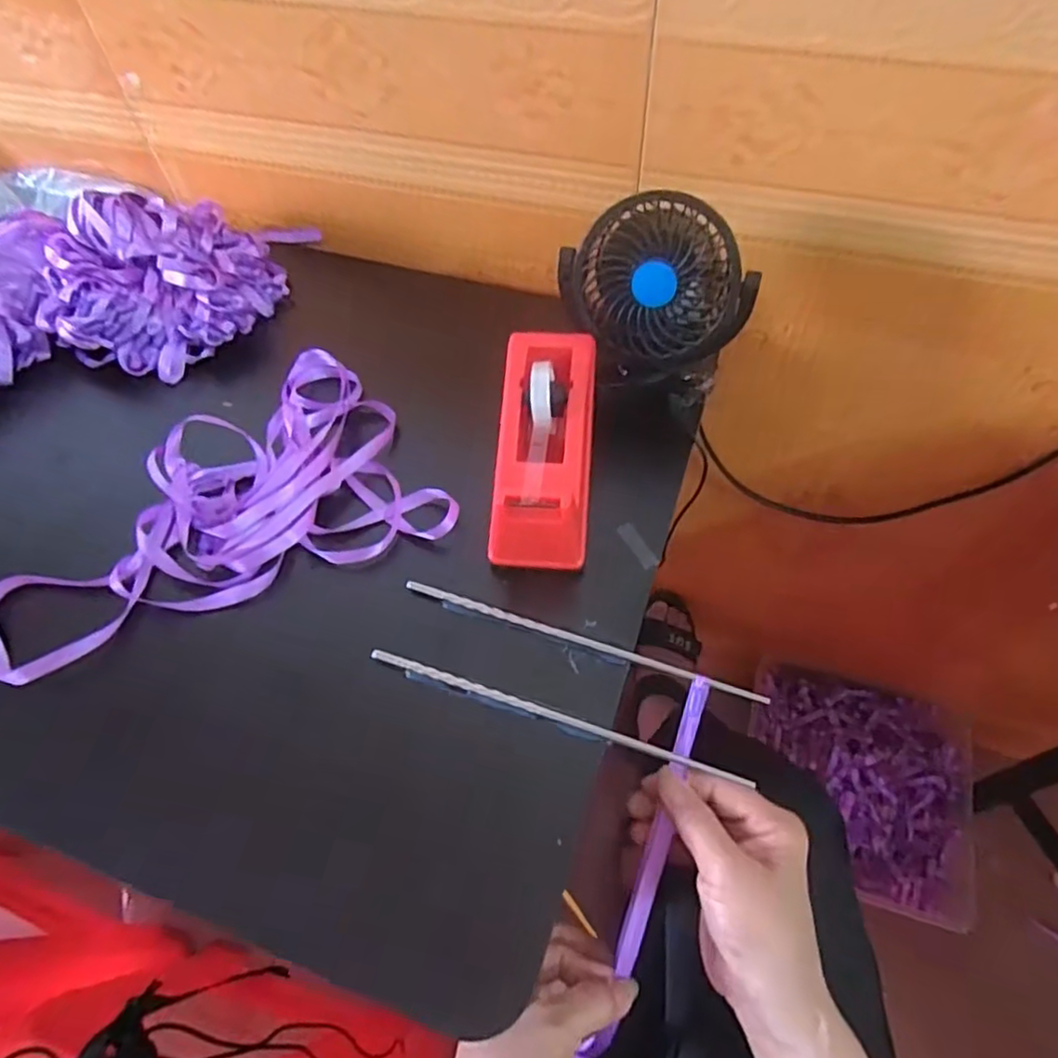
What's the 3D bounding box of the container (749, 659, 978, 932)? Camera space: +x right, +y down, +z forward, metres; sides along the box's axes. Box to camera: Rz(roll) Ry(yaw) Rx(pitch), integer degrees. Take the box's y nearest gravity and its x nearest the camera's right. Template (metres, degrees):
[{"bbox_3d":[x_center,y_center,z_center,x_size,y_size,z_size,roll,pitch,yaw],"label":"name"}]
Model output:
[{"bbox_3d":[0.461,0.355,0.937,0.293,0.083,0.304,11,59,10],"label":"container"}]

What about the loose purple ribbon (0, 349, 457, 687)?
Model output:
[{"bbox_3d":[-0.219,-0.012,0.448,0.283,0.021,0.184,-28,60,-14],"label":"loose purple ribbon"}]

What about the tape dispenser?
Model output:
[{"bbox_3d":[0.011,-0.051,0.435,0.062,0.073,0.159,4,58,6],"label":"tape dispenser"}]

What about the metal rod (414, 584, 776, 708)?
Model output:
[{"bbox_3d":[0.023,0.064,0.400,0.210,0.004,0.007,16,60,13],"label":"metal rod"}]

